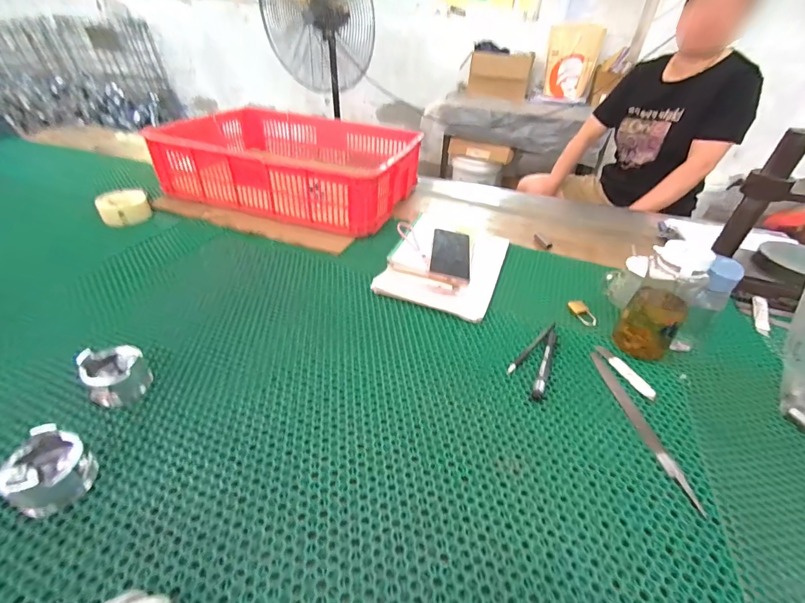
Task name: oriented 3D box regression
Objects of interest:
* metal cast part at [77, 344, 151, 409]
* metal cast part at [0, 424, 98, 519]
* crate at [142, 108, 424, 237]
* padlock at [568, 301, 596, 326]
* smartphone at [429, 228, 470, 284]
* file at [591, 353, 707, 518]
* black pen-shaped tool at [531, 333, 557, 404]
[{"bbox_3d":[-0.358,0.093,0.462,0.064,0.057,0.063,-25,46,-34],"label":"metal cast part"},{"bbox_3d":[-0.346,0.169,0.364,0.056,0.052,0.066,4,36,-2],"label":"metal cast part"},{"bbox_3d":[-0.283,-0.386,1.023,0.603,0.155,0.455,14,37,12],"label":"crate"},{"bbox_3d":[0.323,0.019,0.663,0.032,0.007,0.062,0,36,-6],"label":"padlock"},{"bbox_3d":[0.095,-0.096,0.717,0.075,0.009,0.163,14,43,-1],"label":"smartphone"},{"bbox_3d":[0.313,0.156,0.490,0.020,0.005,0.233,1,36,-5],"label":"file"},{"bbox_3d":[0.217,0.093,0.556,0.015,0.017,0.145,20,39,20],"label":"black pen-shaped tool"}]

